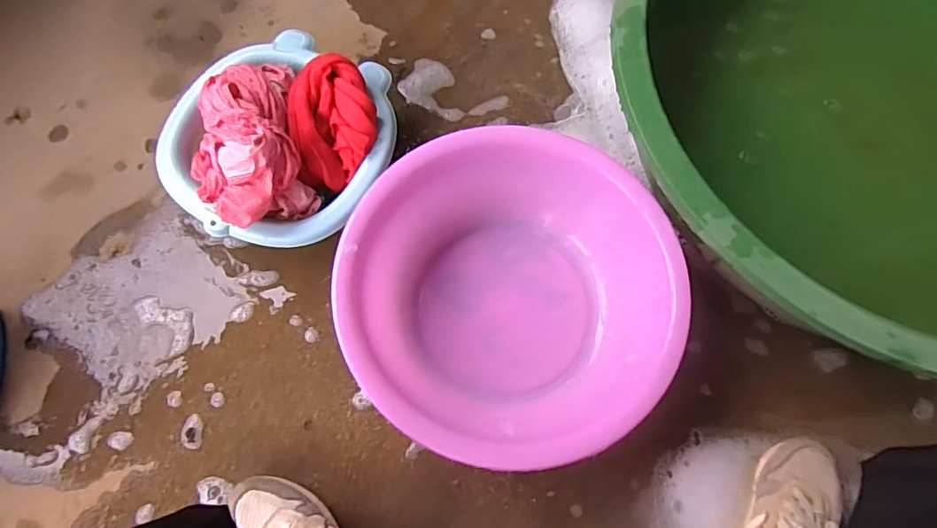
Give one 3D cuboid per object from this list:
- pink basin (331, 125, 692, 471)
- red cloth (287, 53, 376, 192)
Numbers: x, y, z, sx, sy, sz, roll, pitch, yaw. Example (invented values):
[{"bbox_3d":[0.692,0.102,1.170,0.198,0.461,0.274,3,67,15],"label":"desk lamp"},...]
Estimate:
[{"bbox_3d":[0.047,0.047,0.651,0.366,0.125,0.346,-5,70,-2],"label":"pink basin"},{"bbox_3d":[-0.170,-0.181,0.695,0.100,0.069,0.153,-5,70,-2],"label":"red cloth"}]

